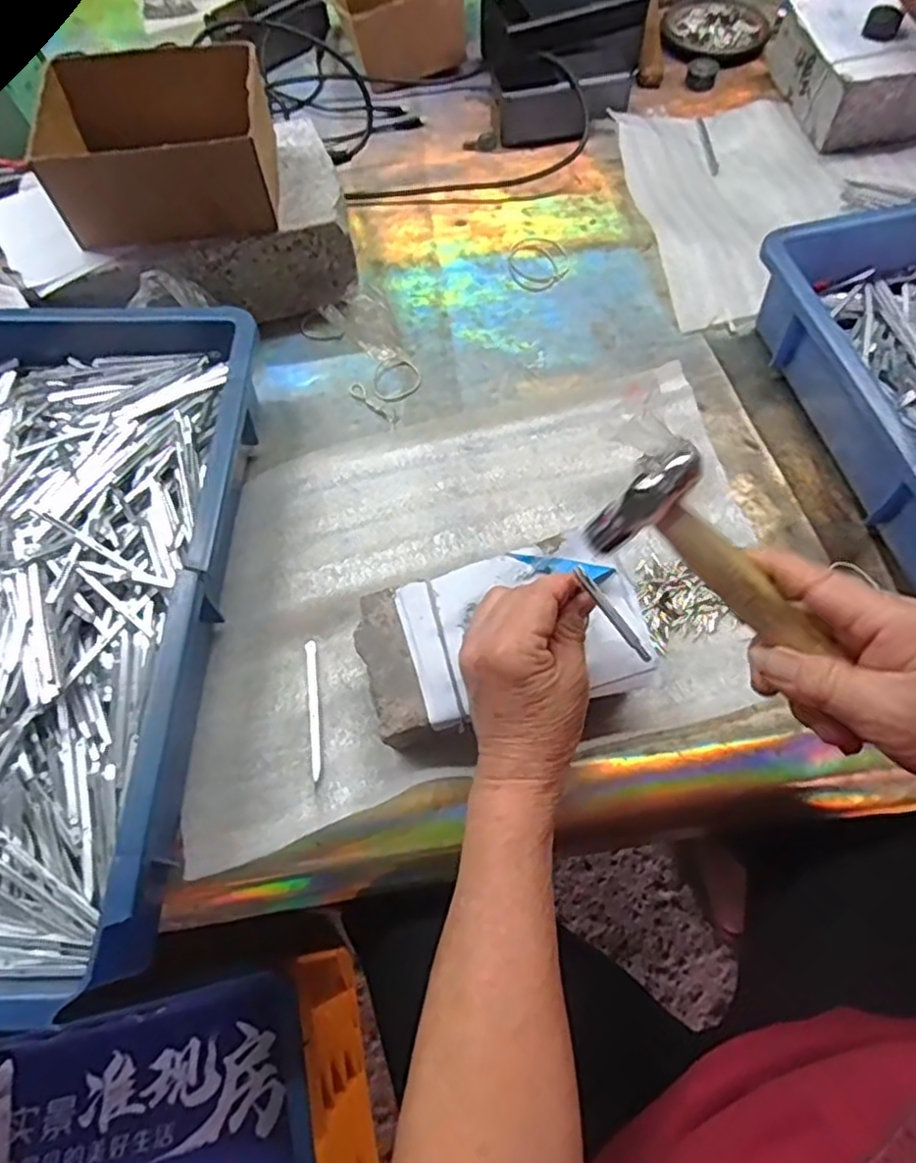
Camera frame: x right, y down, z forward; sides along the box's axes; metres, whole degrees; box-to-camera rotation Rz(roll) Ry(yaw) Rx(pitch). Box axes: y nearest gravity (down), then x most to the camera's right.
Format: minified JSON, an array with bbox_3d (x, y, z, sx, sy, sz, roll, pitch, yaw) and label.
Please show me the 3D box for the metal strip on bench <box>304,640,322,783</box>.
[{"bbox_3d":[-0.091,0.080,0.430,0.007,0.004,0.088,-8,63,-2],"label":"metal strip on bench"}]

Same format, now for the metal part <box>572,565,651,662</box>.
[{"bbox_3d":[0.077,0.016,0.341,0.006,0.005,0.057,-32,77,-13],"label":"metal part"}]

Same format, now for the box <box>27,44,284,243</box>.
[{"bbox_3d":[-0.215,-0.317,0.501,0.145,0.075,0.112,-9,63,-2],"label":"box"}]

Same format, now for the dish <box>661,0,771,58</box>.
[{"bbox_3d":[0.289,-0.613,0.756,0.115,0.014,0.116,-1,63,2],"label":"dish"}]

